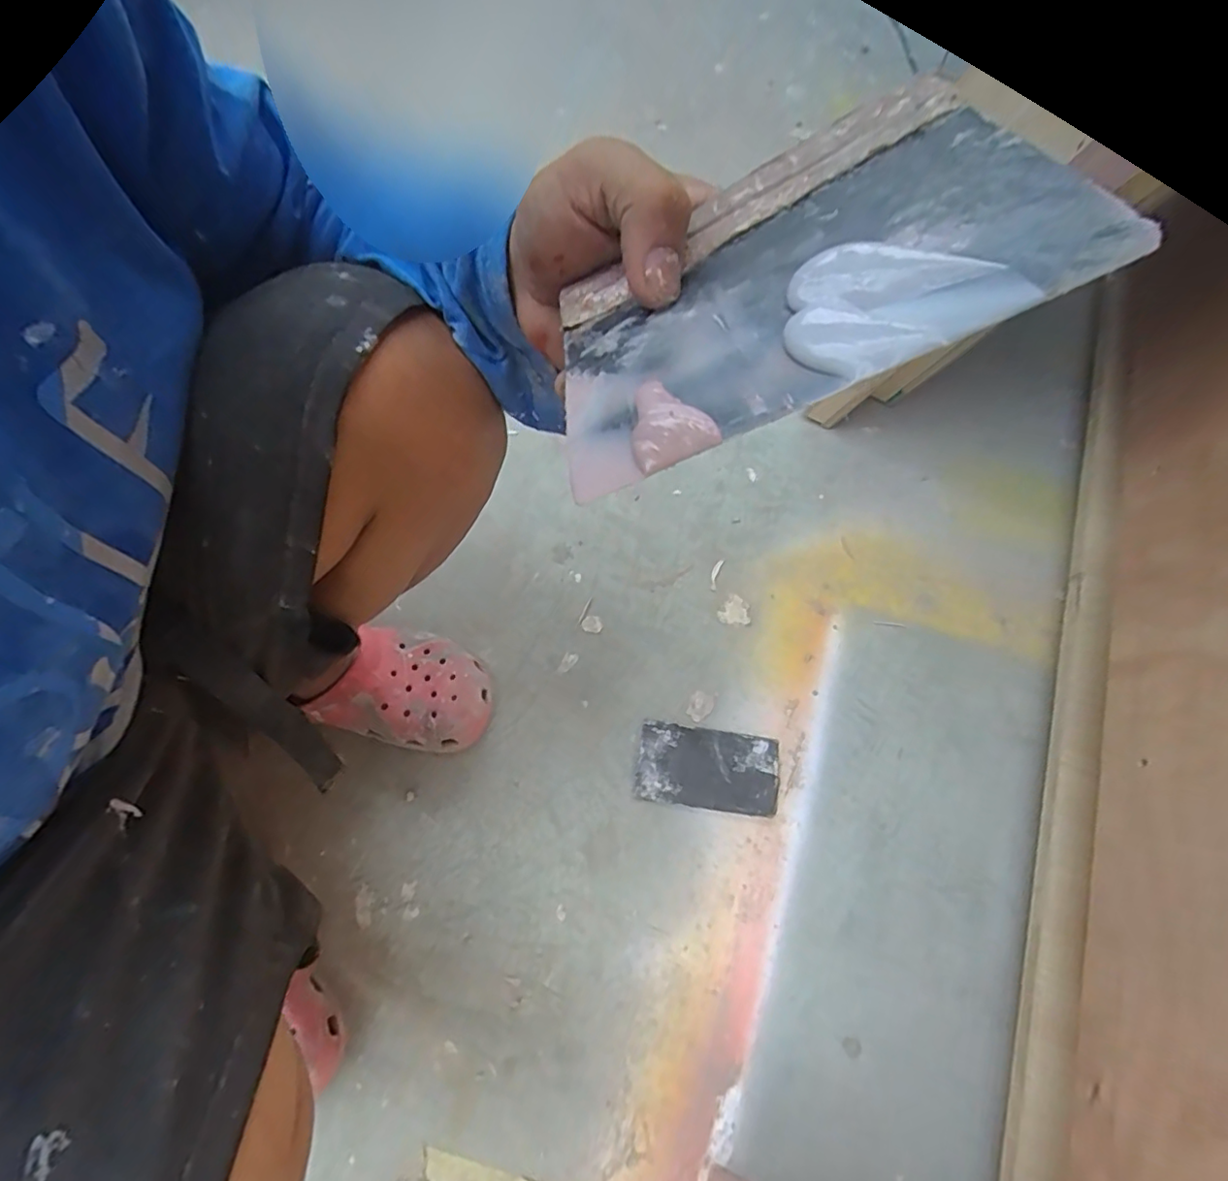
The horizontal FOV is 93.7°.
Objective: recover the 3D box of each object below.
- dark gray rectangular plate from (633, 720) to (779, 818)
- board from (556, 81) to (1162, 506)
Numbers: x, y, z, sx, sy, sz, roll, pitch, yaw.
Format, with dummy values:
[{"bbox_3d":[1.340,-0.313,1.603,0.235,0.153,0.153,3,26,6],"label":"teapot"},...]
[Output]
[{"bbox_3d":[0.093,0.178,0.577,0.139,0.008,0.074,9,67,1],"label":"dark gray rectangular plate"},{"bbox_3d":[0.045,-0.086,0.165,0.140,0.011,0.089,-22,60,20],"label":"board"}]

